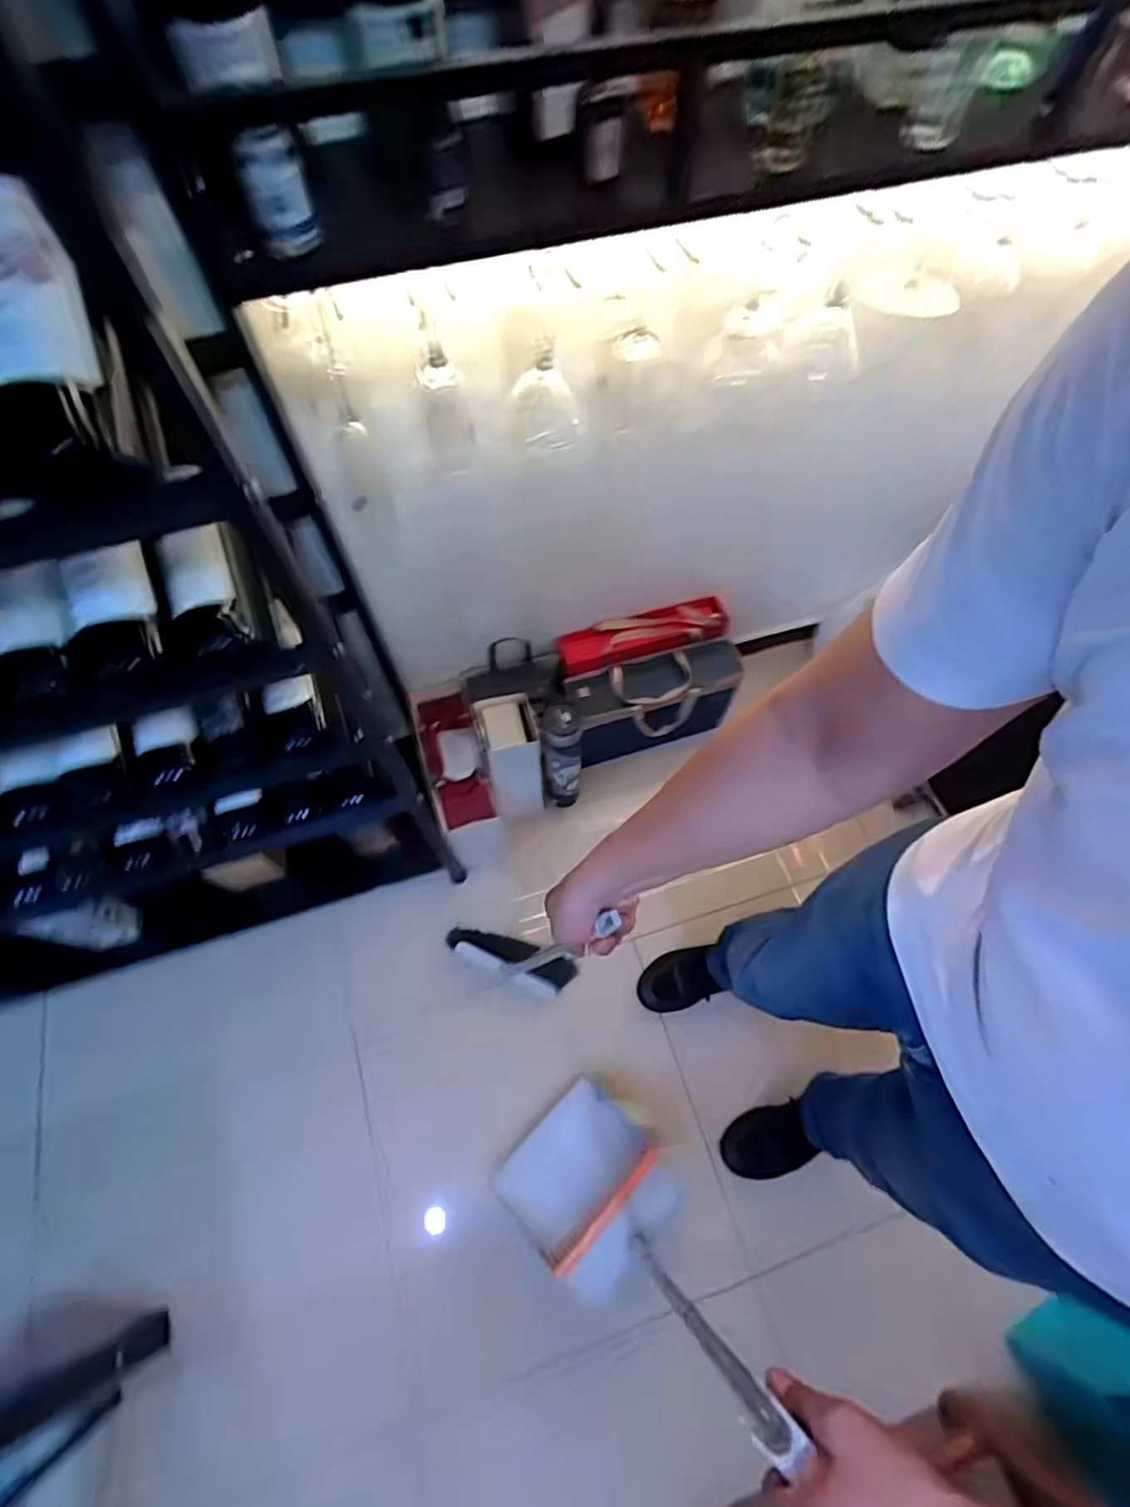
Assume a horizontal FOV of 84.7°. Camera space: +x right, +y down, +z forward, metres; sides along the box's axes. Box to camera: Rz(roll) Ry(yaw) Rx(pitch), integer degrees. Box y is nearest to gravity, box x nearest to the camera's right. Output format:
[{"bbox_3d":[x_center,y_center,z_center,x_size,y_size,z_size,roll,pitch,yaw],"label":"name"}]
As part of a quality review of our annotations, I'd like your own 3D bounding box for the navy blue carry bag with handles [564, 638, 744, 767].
[{"bbox_3d":[0.198,-0.116,1.418,0.387,0.232,0.134,-14,64,-7],"label":"navy blue carry bag with handles"}]

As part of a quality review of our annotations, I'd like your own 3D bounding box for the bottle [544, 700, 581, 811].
[{"bbox_3d":[-0.006,0.012,1.311,0.077,0.352,0.079,2,63,2],"label":"bottle"}]

